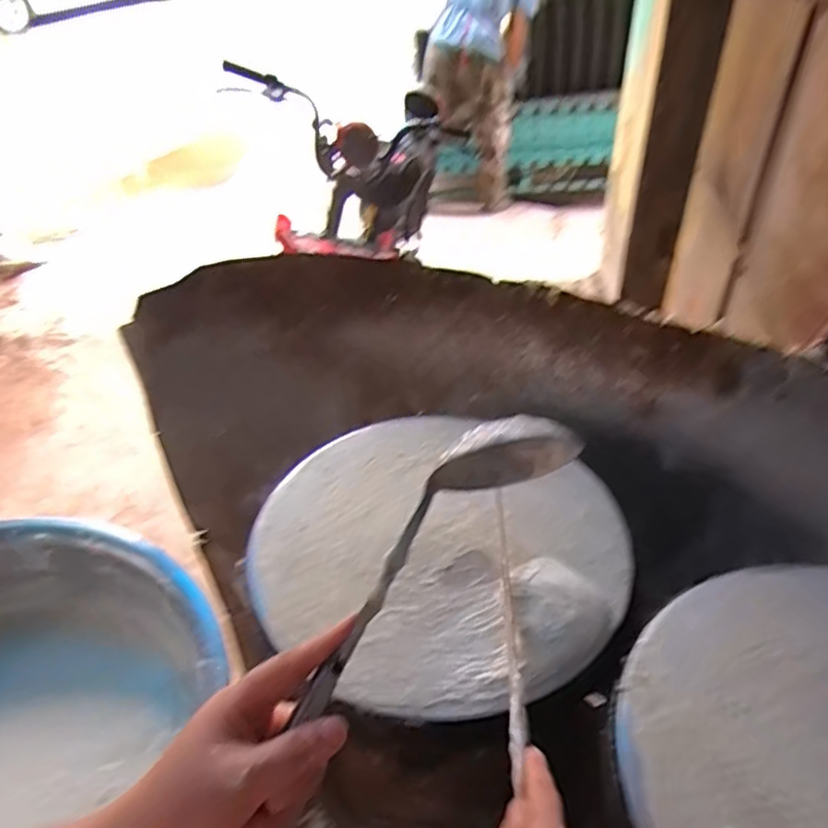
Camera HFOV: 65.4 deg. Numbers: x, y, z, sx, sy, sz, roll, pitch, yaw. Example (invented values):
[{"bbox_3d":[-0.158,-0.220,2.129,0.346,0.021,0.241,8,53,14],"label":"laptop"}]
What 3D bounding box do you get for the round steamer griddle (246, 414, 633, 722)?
[{"bbox_3d":[0.018,0.127,0.640,0.360,0.034,0.322,15,45,20],"label":"round steamer griddle"}]

